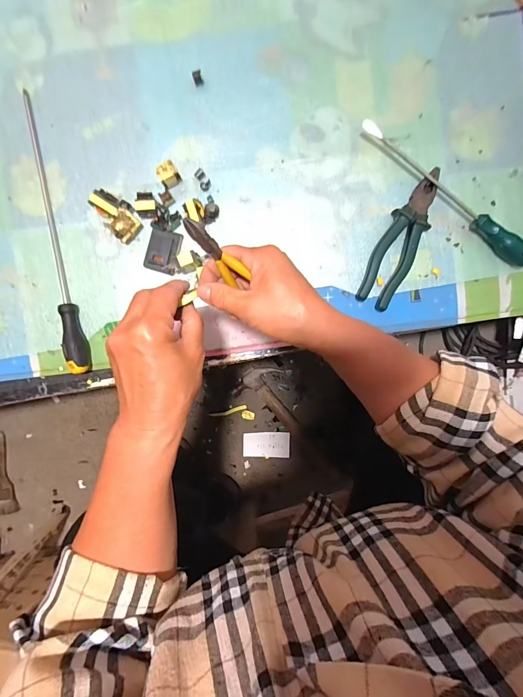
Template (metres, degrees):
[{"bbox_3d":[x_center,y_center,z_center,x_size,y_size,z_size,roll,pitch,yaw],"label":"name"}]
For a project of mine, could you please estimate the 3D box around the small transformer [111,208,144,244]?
[{"bbox_3d":[-0.184,-0.165,0.464,0.030,0.028,0.035,42,93,-2],"label":"small transformer"}]

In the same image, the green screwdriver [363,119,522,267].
[{"bbox_3d":[0.250,-0.206,0.453,0.282,0.036,0.025,38,93,-2],"label":"green screwdriver"}]

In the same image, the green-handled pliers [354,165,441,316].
[{"bbox_3d":[0.190,-0.148,0.465,0.048,0.019,0.193,26,94,-1],"label":"green-handled pliers"}]

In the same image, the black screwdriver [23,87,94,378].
[{"bbox_3d":[-0.280,-0.156,0.464,0.030,0.024,0.383,-9,93,1],"label":"black screwdriver"}]

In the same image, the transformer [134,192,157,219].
[{"bbox_3d":[-0.157,-0.195,0.469,0.027,0.015,0.032,0,94,1],"label":"transformer"}]

